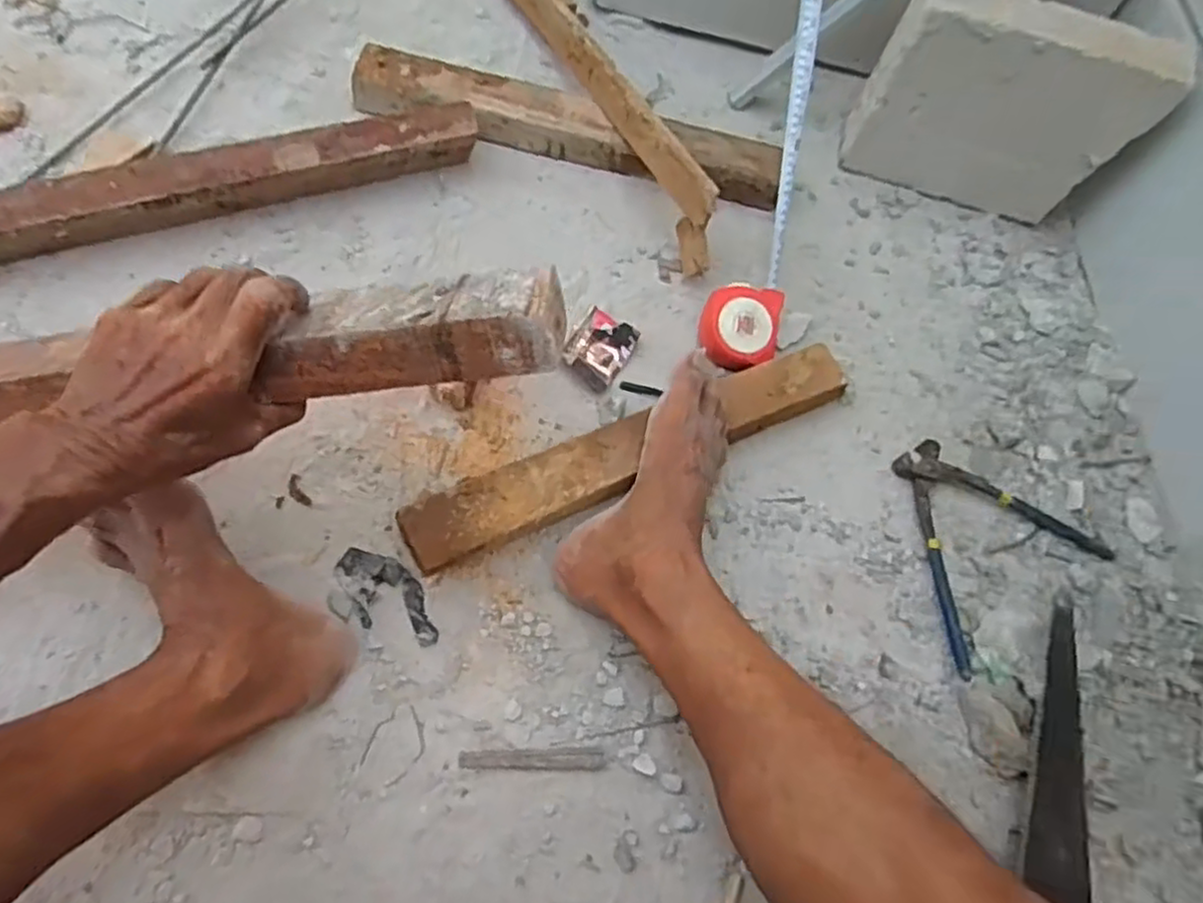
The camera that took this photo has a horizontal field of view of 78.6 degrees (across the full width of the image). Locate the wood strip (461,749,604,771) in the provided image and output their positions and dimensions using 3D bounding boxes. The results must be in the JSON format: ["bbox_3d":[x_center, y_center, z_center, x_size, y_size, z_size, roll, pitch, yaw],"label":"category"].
[{"bbox_3d":[-0.049,0.222,0.530,0.103,0.006,0.014,2,64,-3],"label":"wood strip"}]

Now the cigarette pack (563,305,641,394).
[{"bbox_3d":[-0.003,-0.096,0.689,0.053,0.023,0.075,28,66,10],"label":"cigarette pack"}]

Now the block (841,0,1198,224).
[{"bbox_3d":[0.426,-0.359,0.790,0.274,0.202,0.062,19,62,-1],"label":"block"}]

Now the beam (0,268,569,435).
[{"bbox_3d":[-0.396,-0.028,0.426,0.710,0.048,0.066,-6,63,11],"label":"beam"}]

